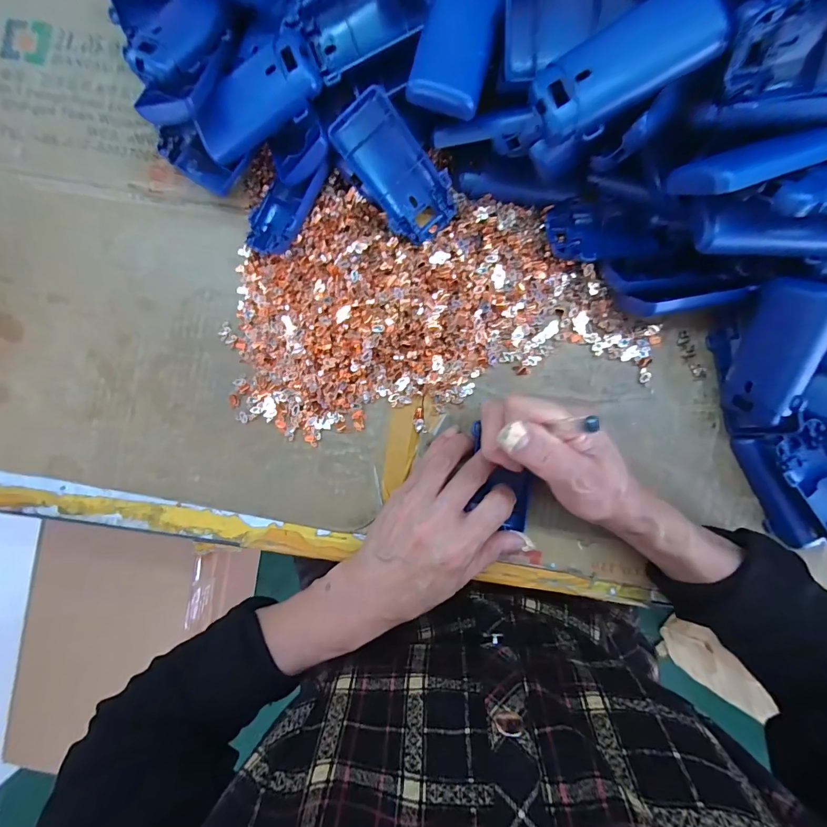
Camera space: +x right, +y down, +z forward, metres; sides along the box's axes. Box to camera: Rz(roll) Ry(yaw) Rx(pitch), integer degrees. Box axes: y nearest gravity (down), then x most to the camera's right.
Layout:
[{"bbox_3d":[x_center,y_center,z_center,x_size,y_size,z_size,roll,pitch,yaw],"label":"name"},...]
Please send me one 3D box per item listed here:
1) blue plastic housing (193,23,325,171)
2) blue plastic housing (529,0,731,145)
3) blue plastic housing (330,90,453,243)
[{"bbox_3d":[-0.107,-0.212,0.268,0.092,0.027,0.044,-25,89,17],"label":"blue plastic housing"},{"bbox_3d":[0.112,-0.189,0.218,0.090,0.014,0.040,-21,89,20],"label":"blue plastic housing"},{"bbox_3d":[-0.012,-0.172,0.287,0.048,0.012,0.094,-41,114,5],"label":"blue plastic housing"}]

